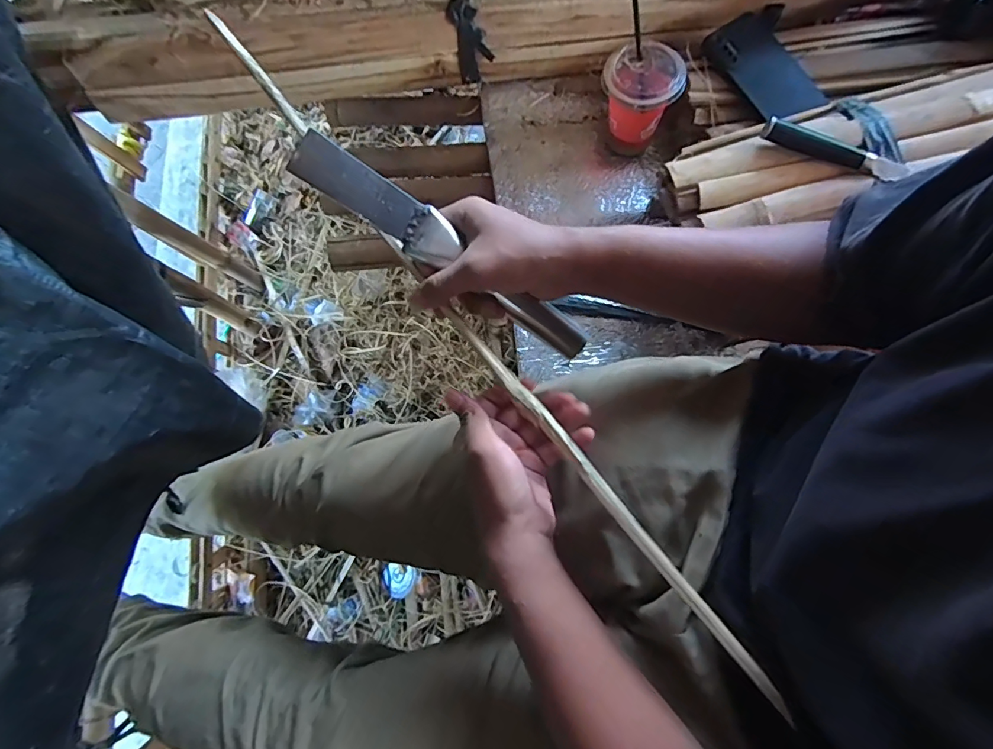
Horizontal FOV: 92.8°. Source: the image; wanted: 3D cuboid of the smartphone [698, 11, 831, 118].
[{"bbox_3d":[0.335,-0.379,0.586,0.081,0.013,0.153,-43,88,-1],"label":"smartphone"}]

